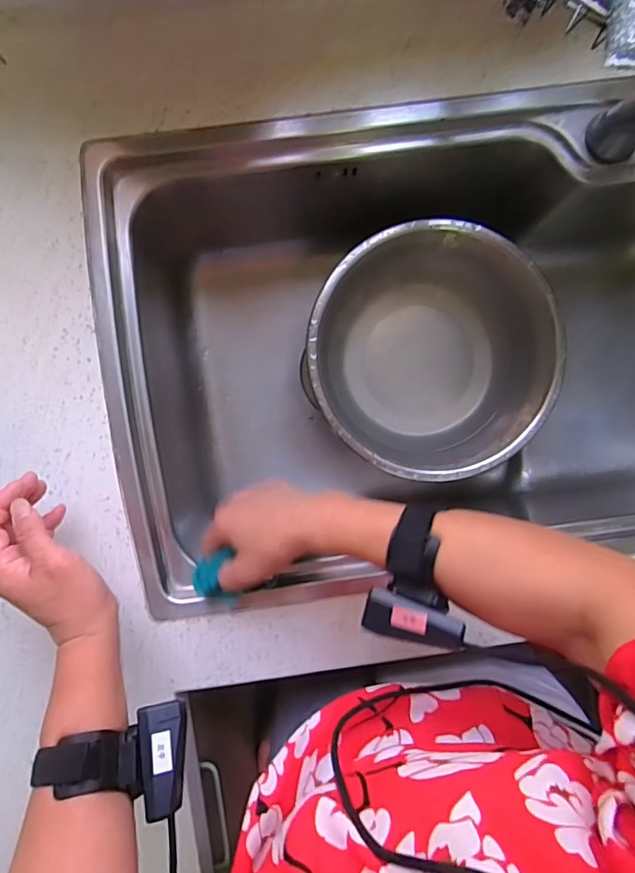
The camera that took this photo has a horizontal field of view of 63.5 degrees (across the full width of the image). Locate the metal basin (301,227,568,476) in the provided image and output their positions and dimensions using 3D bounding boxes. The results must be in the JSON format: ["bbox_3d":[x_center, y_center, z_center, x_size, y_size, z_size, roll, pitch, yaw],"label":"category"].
[{"bbox_3d":[0.135,-0.101,0.643,0.283,0.125,0.278,0,92,-2],"label":"metal basin"}]

